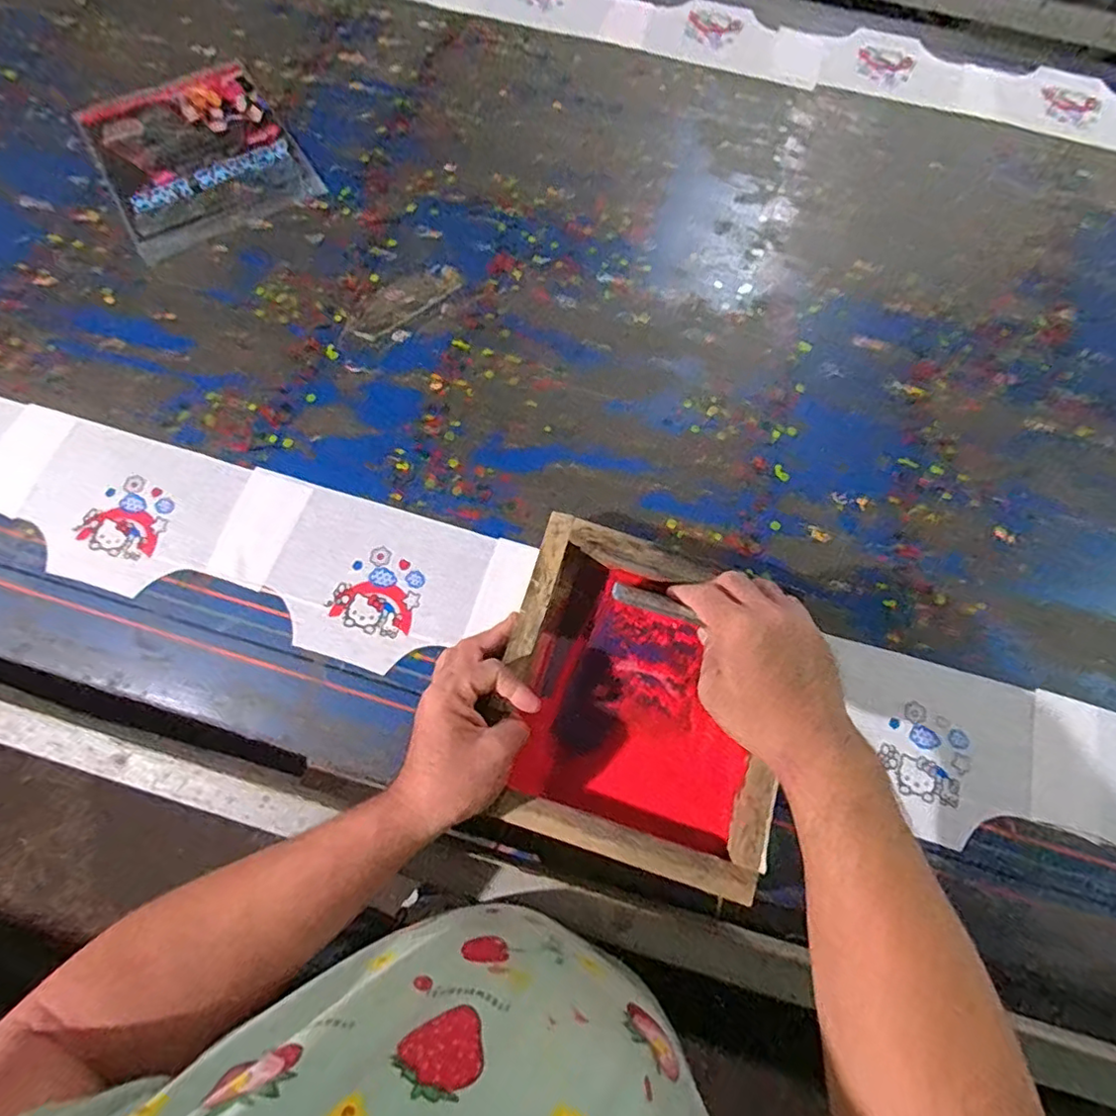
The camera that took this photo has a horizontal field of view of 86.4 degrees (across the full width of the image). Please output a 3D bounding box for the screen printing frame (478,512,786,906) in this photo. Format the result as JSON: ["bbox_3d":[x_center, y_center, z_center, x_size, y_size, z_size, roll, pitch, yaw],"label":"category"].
[{"bbox_3d":[0.068,0.117,0.503,0.231,0.060,0.246,18,71,4],"label":"screen printing frame"}]

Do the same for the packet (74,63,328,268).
[{"bbox_3d":[-0.441,-0.493,0.721,0.216,0.010,0.267,-31,75,-12],"label":"packet"}]

